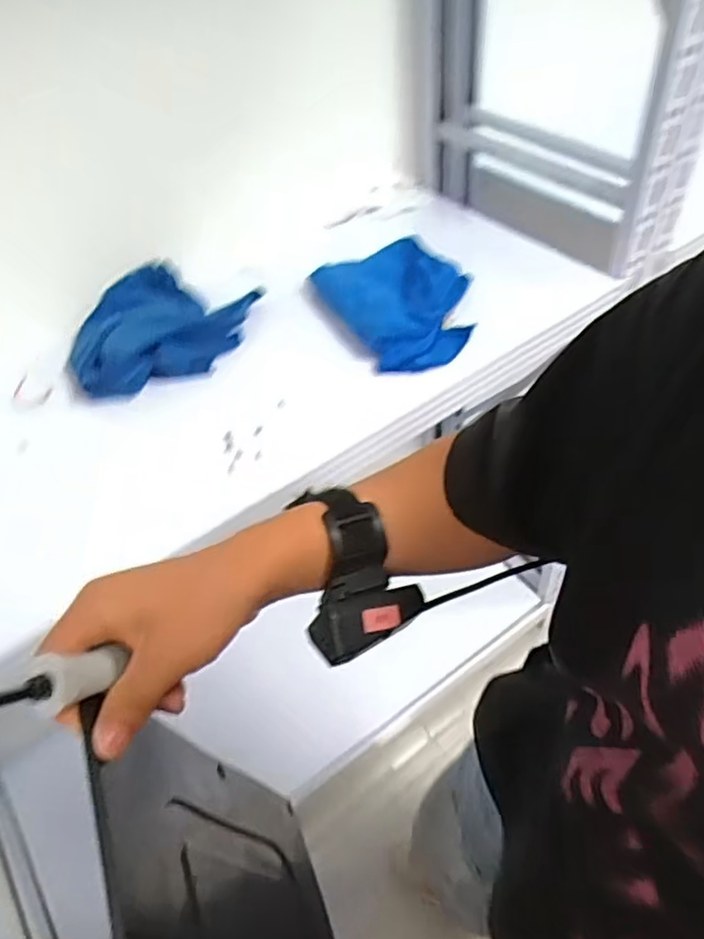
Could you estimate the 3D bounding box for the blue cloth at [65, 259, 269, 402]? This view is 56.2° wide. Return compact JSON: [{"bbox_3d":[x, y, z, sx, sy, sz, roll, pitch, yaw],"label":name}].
[{"bbox_3d":[-0.244,-0.167,0.825,0.182,0.077,0.236,14,51,19],"label":"blue cloth"}]

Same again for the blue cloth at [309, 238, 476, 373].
[{"bbox_3d":[0.063,-0.207,0.819,0.165,0.060,0.213,-26,49,-16],"label":"blue cloth"}]

